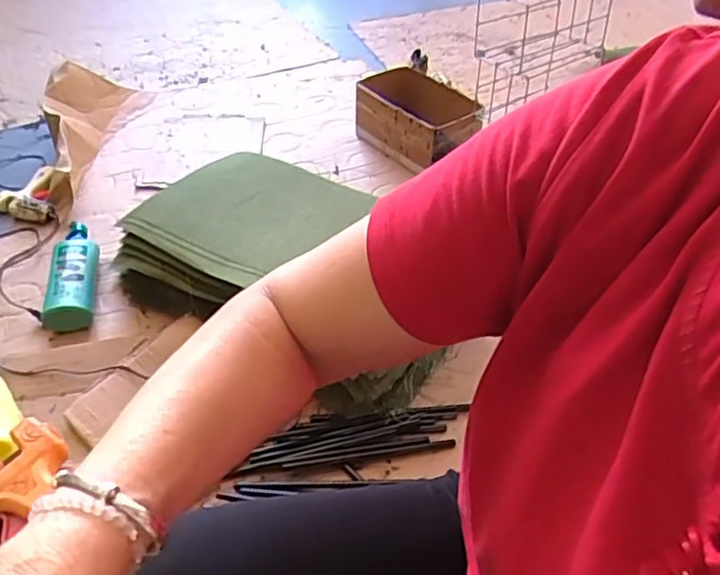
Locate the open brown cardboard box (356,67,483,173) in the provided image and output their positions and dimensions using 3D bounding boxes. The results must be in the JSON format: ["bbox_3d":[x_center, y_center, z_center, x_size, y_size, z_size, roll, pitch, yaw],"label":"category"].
[{"bbox_3d":[0.144,-0.396,1.542,0.201,0.177,0.277,-29,53,-27],"label":"open brown cardboard box"}]

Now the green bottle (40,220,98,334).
[{"bbox_3d":[-0.552,-0.039,1.204,0.084,0.066,0.283,-8,46,-10],"label":"green bottle"}]

